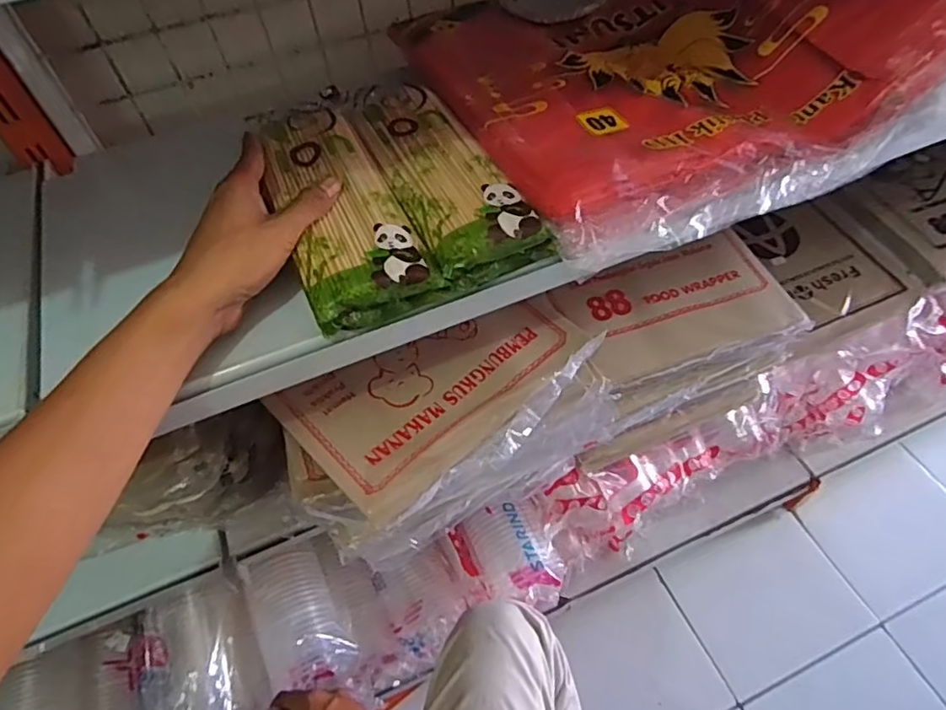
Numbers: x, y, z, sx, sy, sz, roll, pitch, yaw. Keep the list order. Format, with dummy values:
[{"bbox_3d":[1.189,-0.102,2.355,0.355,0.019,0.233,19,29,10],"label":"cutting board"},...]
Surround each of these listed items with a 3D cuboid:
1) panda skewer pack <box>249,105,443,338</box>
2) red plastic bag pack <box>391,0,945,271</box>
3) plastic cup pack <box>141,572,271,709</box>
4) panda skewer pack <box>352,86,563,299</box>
[{"bbox_3d":[-0.104,-0.115,0.436,0.083,0.034,0.211,-21,61,-11],"label":"panda skewer pack"},{"bbox_3d":[0.179,-0.270,0.505,0.410,0.080,0.346,-23,56,-12],"label":"red plastic bag pack"},{"bbox_3d":[-0.288,0.391,0.635,0.113,0.092,0.253,-21,56,-11],"label":"plastic cup pack"},{"bbox_3d":[-0.025,-0.141,0.460,0.088,0.042,0.211,-22,56,-11],"label":"panda skewer pack"}]

